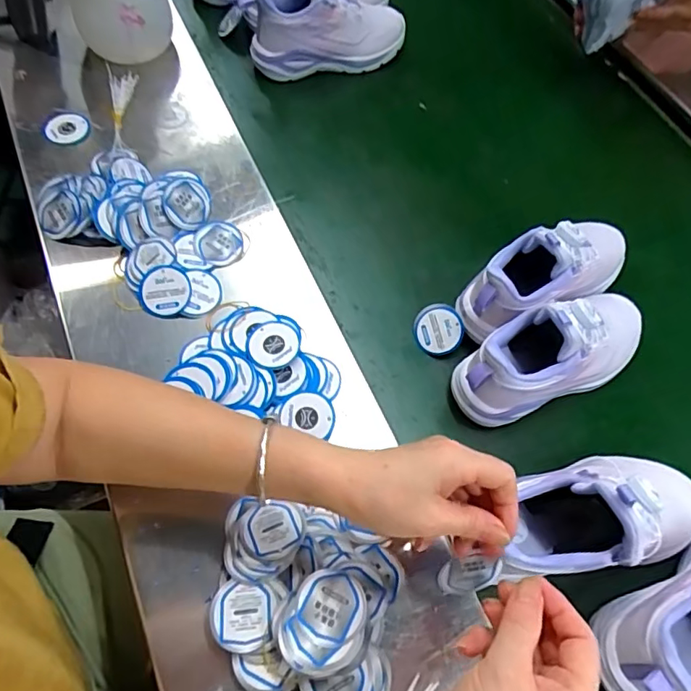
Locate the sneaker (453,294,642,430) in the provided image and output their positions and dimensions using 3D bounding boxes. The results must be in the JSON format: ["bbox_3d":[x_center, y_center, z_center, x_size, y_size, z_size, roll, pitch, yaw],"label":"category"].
[{"bbox_3d":[0.201,-0.002,0.490,0.207,0.098,0.072,-22,61,-10],"label":"sneaker"}]

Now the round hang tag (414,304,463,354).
[{"bbox_3d":[0.094,-0.016,0.542,0.049,0.008,0.051,-1,86,20],"label":"round hang tag"}]

